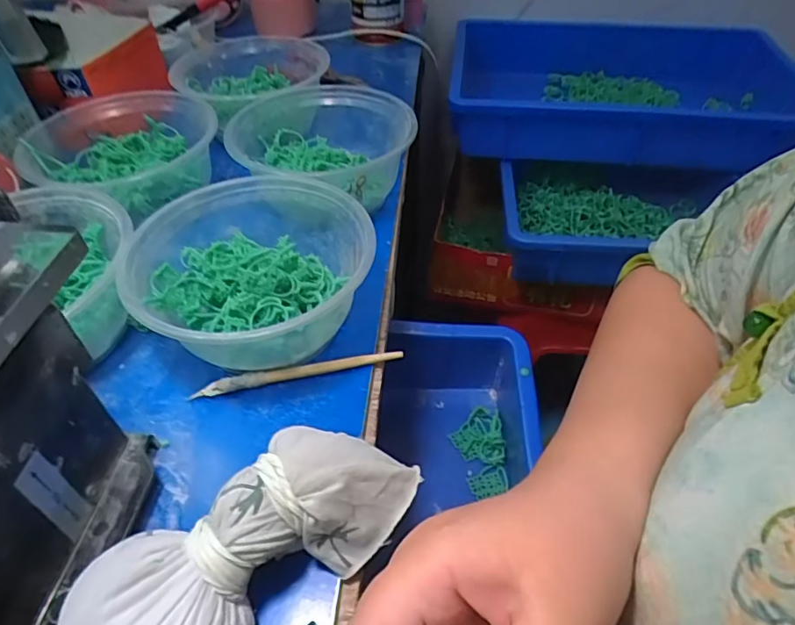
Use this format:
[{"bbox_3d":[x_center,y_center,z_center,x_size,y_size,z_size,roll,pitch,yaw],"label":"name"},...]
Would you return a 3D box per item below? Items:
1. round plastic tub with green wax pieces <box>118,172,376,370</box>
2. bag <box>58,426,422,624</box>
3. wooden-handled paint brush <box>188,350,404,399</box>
[{"bbox_3d":[-0.081,-0.016,0.311,0.128,0.064,0.134,-1,46,1],"label":"round plastic tub with green wax pieces"},{"bbox_3d":[-0.057,0.095,0.220,0.145,0.046,0.063,-35,54,-28],"label":"bag"},{"bbox_3d":[-0.055,0.033,0.303,0.116,0.009,0.007,-10,46,-8],"label":"wooden-handled paint brush"}]

